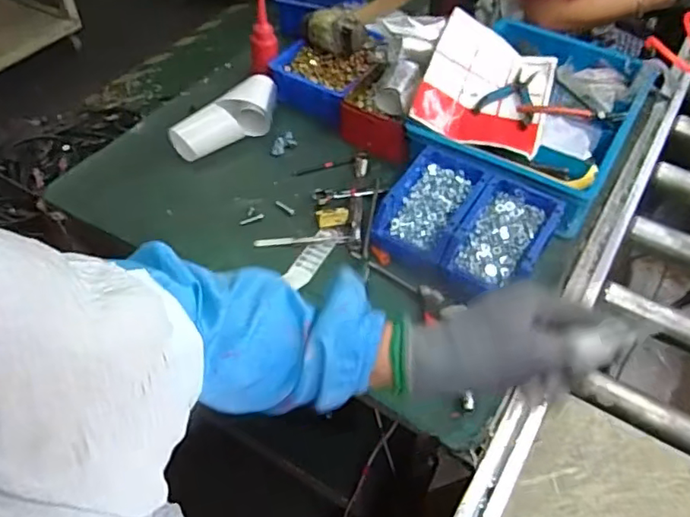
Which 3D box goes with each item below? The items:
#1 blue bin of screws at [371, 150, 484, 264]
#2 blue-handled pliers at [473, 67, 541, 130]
[{"bbox_3d":[0.115,-0.070,0.792,0.109,0.057,0.167,23,54,16],"label":"blue bin of screws"},{"bbox_3d":[0.265,-0.263,0.916,0.087,0.028,0.139,21,54,15],"label":"blue-handled pliers"}]

